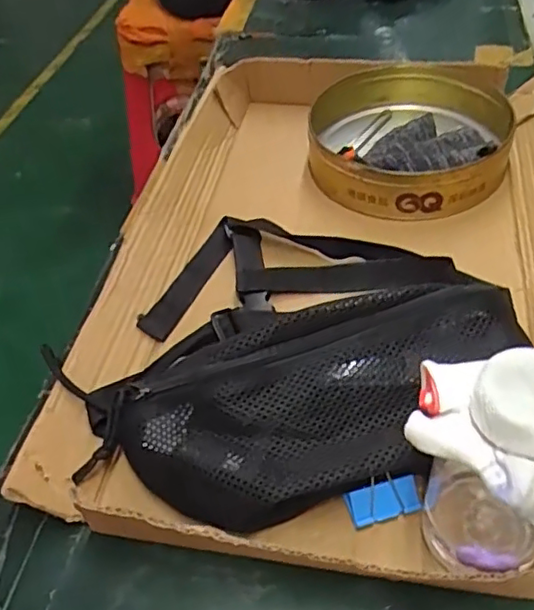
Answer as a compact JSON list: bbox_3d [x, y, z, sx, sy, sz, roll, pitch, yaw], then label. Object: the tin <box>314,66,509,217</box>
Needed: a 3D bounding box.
[{"bbox_3d":[0.136,-0.165,0.586,0.181,0.060,0.187,-2,48,2],"label":"tin"}]

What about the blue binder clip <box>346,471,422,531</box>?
[{"bbox_3d":[0.069,0.116,0.360,0.043,0.015,0.023,-12,48,-7],"label":"blue binder clip"}]

